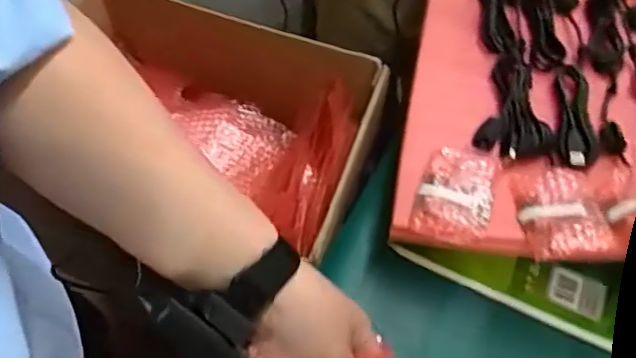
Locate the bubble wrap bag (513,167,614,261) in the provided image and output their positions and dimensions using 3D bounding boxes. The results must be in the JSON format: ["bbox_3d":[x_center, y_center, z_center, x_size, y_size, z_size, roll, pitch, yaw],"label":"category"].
[{"bbox_3d":[0.224,0.029,0.527,0.071,0.033,0.100,-4,56,-6],"label":"bubble wrap bag"}]

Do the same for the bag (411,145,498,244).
[{"bbox_3d":[0.134,0.017,0.558,0.071,0.034,0.099,17,57,8],"label":"bag"}]

